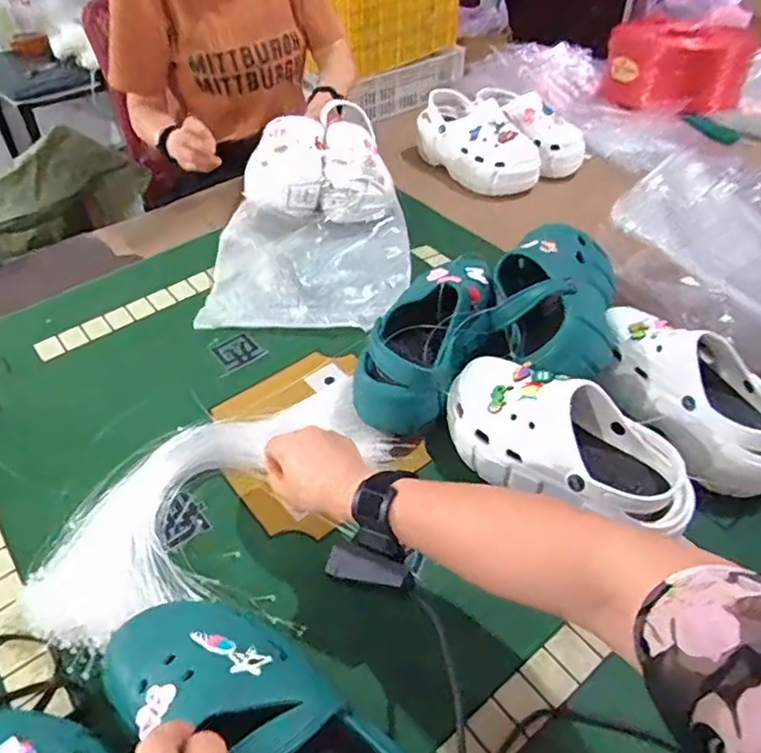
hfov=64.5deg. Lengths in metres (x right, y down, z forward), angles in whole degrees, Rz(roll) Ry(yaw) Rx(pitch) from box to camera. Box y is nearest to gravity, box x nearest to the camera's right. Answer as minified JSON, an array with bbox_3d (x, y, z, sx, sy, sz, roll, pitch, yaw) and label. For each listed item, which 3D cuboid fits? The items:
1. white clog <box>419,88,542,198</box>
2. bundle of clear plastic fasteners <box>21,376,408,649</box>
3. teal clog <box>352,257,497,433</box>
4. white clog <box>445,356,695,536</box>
[{"bbox_3d":[0.167,-0.404,1.055,0.095,0.114,0.228,-33,54,-29],"label":"white clog"},{"bbox_3d":[-0.156,0.114,0.594,0.363,0.034,0.157,-34,54,-30],"label":"bundle of clear plastic fasteners"},{"bbox_3d":[0.056,-0.051,0.681,0.105,0.091,0.229,17,47,16],"label":"teal clog"},{"bbox_3d":[0.175,0.067,0.589,0.103,0.093,0.248,-34,54,-30],"label":"white clog"}]

